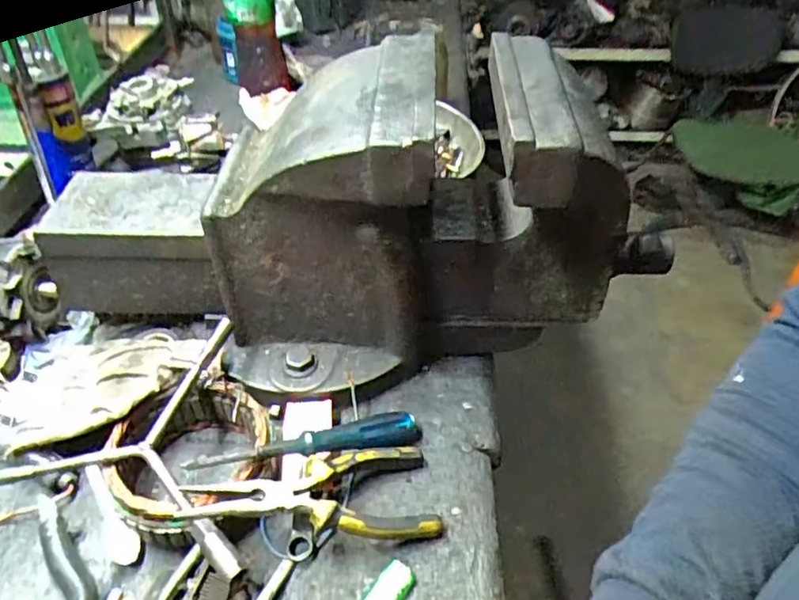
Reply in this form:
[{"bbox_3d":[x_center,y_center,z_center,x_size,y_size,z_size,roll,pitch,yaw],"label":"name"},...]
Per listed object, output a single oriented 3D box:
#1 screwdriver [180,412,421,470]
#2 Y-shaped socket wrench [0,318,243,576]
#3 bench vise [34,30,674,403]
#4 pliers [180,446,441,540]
[{"bbox_3d":[-0.067,0.115,0.501,0.202,0.020,0.024,-3,39,-30],"label":"screwdriver"},{"bbox_3d":[-0.227,0.124,0.482,0.199,0.055,0.218,-8,43,-9],"label":"Y-shaped socket wrench"},{"bbox_3d":[-0.029,-0.067,0.562,0.566,0.248,0.187,-7,43,-8],"label":"bench vise"},{"bbox_3d":[-0.061,0.151,0.472,0.186,0.023,0.071,4,38,-25],"label":"pliers"}]

